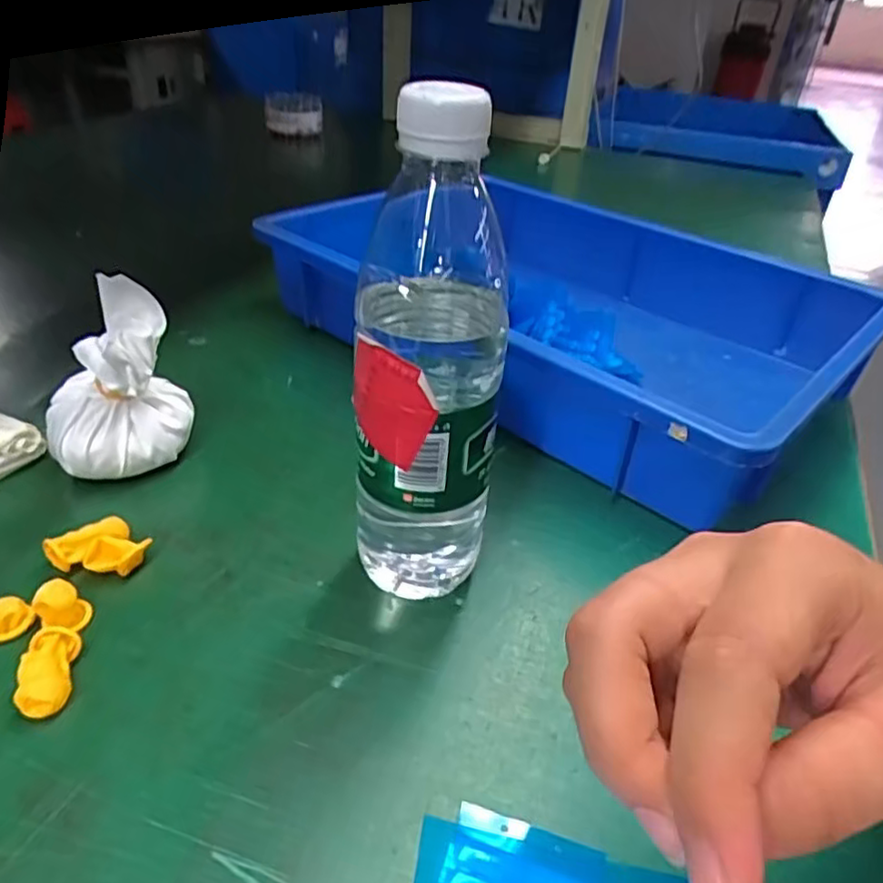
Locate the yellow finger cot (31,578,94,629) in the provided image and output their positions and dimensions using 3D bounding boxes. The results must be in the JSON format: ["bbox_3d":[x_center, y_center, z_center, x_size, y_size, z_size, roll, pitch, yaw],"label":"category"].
[{"bbox_3d":[-0.175,0.075,0.308,0.021,0.017,0.020,3,36,-2],"label":"yellow finger cot"}]

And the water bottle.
[{"bbox_3d":[-0.005,-0.023,0.290,0.061,0.226,0.055,1,36,-6],"label":"water bottle"}]

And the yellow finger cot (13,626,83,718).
[{"bbox_3d":[-0.167,0.099,0.284,0.019,0.014,0.037,-3,36,-12],"label":"yellow finger cot"}]

